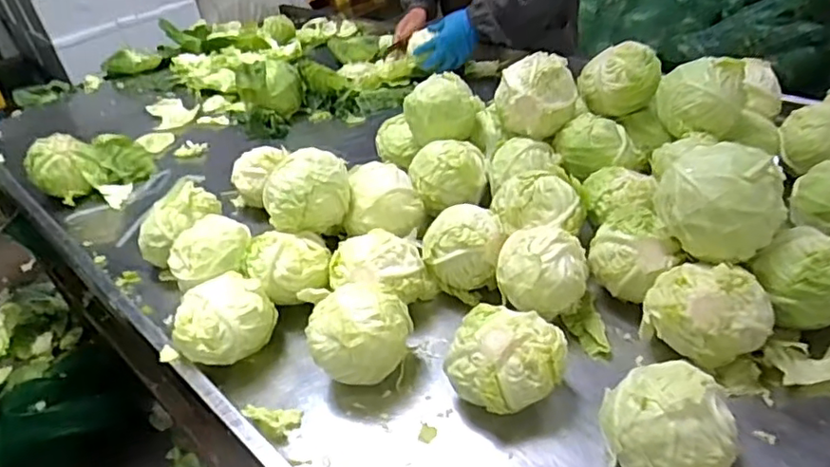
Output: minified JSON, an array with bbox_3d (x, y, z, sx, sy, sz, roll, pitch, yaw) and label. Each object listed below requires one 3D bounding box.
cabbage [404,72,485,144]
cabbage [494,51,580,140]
[{"bbox_3d":[0.047,-0.206,0.995,0.096,0.085,0.101,19,44,33],"label":"cabbage"},{"bbox_3d":[0.194,-0.221,0.969,0.128,0.102,0.107,1,37,14],"label":"cabbage"}]

